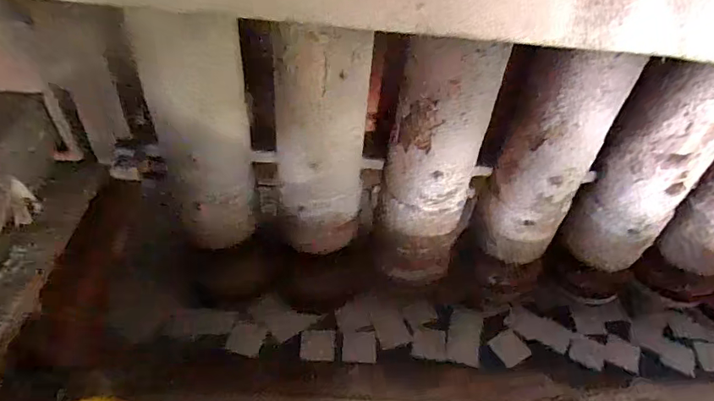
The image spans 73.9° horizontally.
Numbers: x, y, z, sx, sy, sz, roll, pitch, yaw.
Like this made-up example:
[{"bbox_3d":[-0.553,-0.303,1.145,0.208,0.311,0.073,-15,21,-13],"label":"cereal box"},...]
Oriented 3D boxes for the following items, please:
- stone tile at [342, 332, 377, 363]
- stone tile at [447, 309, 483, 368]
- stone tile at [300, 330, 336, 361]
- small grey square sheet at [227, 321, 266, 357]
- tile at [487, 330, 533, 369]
[{"bbox_3d":[0.003,0.207,0.670,0.047,0.012,0.042,3,47,-2],"label":"stone tile"},{"bbox_3d":[0.158,0.198,0.693,0.048,0.013,0.081,12,47,6],"label":"stone tile"},{"bbox_3d":[-0.055,0.206,0.673,0.049,0.007,0.043,2,47,-3],"label":"stone tile"},{"bbox_3d":[-0.154,0.192,0.660,0.045,0.004,0.044,17,63,-4],"label":"small grey square sheet"},{"bbox_3d":[0.221,0.214,0.686,0.042,0.012,0.046,-22,52,-23],"label":"tile"}]

